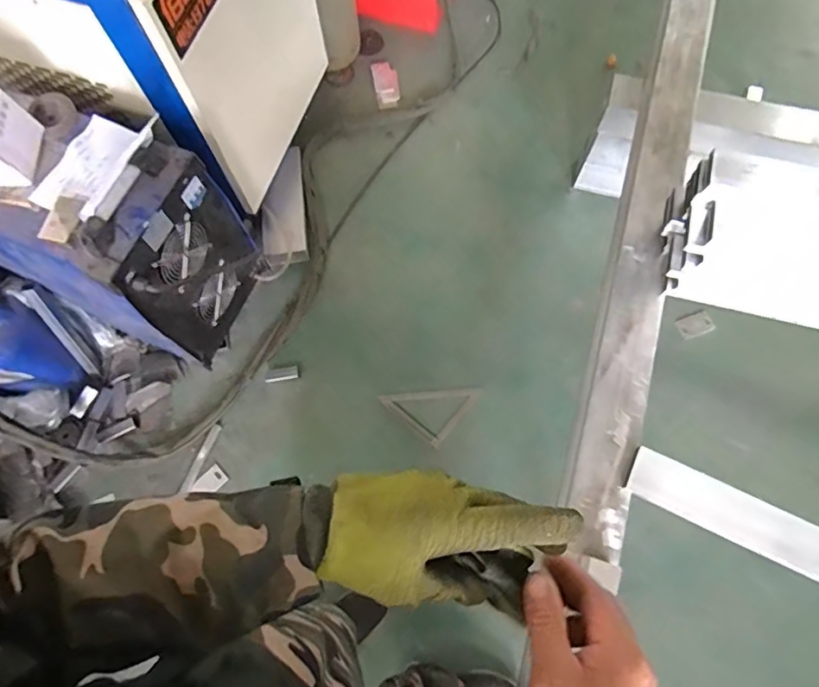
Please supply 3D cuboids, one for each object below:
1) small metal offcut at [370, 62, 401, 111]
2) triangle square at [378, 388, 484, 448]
[{"bbox_3d":[-0.073,-0.824,1.725,0.077,0.014,0.178,-10,72,-2],"label":"small metal offcut"},{"bbox_3d":[0.058,0.142,1.416,0.192,0.028,0.190,41,77,13],"label":"triangle square"}]

